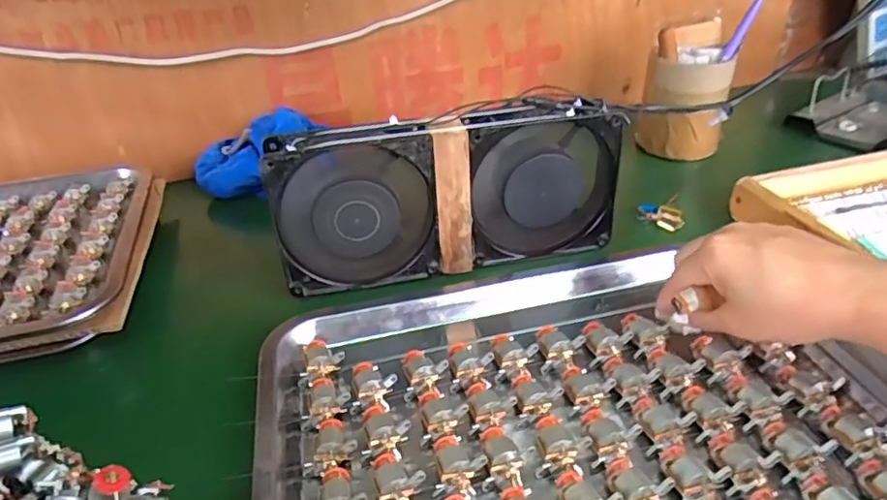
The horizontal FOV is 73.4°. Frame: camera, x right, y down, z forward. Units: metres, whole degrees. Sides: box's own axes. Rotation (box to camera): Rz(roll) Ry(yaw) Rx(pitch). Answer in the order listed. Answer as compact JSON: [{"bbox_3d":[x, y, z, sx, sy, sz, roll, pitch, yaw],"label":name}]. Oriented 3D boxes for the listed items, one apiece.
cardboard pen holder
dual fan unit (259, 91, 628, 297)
[{"bbox_3d":[0.251,-0.164,0.616,0.066,0.124,0.071,-20,37,-21],"label":"cardboard pen holder"},{"bbox_3d":[0.004,-0.046,0.463,0.265,0.113,0.042,-10,33,-8],"label":"dual fan unit"}]

